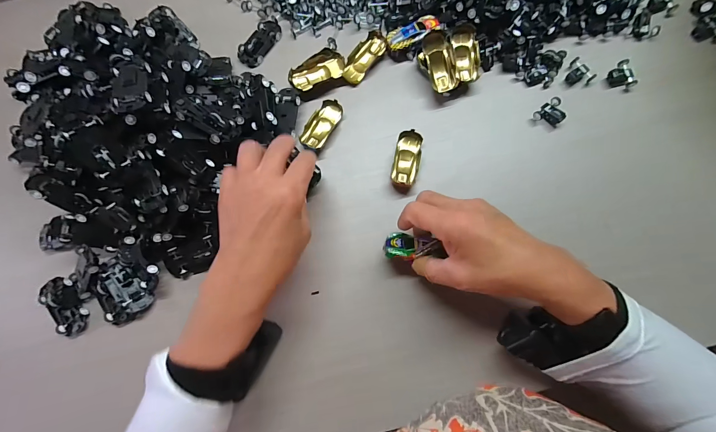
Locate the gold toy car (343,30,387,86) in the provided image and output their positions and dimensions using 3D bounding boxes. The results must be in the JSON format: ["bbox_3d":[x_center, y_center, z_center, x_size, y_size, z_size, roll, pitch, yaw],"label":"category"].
[{"bbox_3d":[0.007,-0.191,0.376,0.029,0.013,0.067,38,82,8],"label":"gold toy car"}]

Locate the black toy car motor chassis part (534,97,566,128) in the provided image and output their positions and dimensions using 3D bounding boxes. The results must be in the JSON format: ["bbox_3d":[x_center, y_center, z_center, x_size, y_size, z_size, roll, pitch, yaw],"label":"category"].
[{"bbox_3d":[0.220,-0.115,0.355,0.034,0.014,0.028,-34,80,-5],"label":"black toy car motor chassis part"}]

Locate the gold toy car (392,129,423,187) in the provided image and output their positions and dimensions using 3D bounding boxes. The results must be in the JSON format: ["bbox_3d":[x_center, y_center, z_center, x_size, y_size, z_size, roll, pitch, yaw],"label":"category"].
[{"bbox_3d":[0.055,-0.062,0.347,0.028,0.015,0.062,11,79,3],"label":"gold toy car"}]

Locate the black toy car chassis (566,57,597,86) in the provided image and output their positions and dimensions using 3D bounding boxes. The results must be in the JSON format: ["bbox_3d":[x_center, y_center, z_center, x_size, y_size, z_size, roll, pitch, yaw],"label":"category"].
[{"bbox_3d":[0.259,-0.166,0.364,0.026,0.010,0.032,-42,81,-7],"label":"black toy car chassis"}]

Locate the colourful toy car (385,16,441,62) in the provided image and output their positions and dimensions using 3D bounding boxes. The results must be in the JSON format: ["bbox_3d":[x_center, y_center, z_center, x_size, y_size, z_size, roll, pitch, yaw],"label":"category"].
[{"bbox_3d":[0.066,-0.211,0.372,0.064,0.021,0.031,-28,80,-4],"label":"colourful toy car"}]

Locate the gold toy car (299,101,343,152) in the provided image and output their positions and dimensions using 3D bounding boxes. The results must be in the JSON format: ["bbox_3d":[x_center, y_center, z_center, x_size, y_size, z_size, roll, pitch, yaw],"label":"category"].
[{"bbox_3d":[-0.042,-0.104,0.357,0.028,0.014,0.063,30,81,7],"label":"gold toy car"}]

